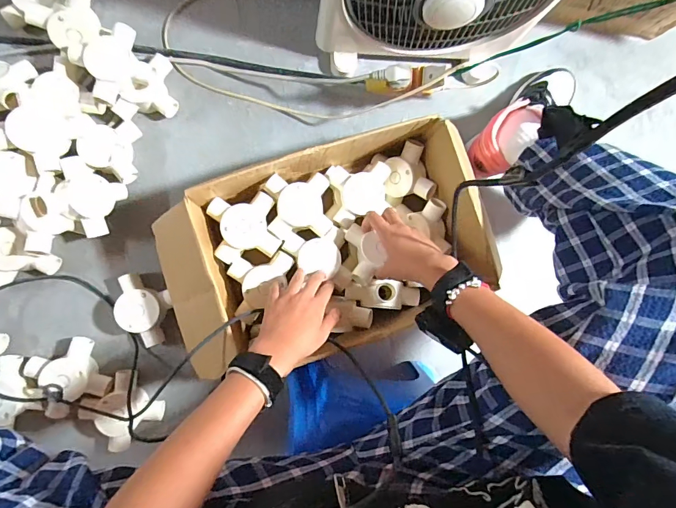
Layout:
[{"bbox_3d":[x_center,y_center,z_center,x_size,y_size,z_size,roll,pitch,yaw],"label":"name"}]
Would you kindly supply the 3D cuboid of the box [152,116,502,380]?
[{"bbox_3d":[-0.031,-0.004,0.602,0.443,0.153,0.275,-17,92,-11],"label":"box"}]

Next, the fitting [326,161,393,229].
[{"bbox_3d":[0.034,-0.093,0.621,0.089,0.050,0.091,-7,90,-11],"label":"fitting"}]

